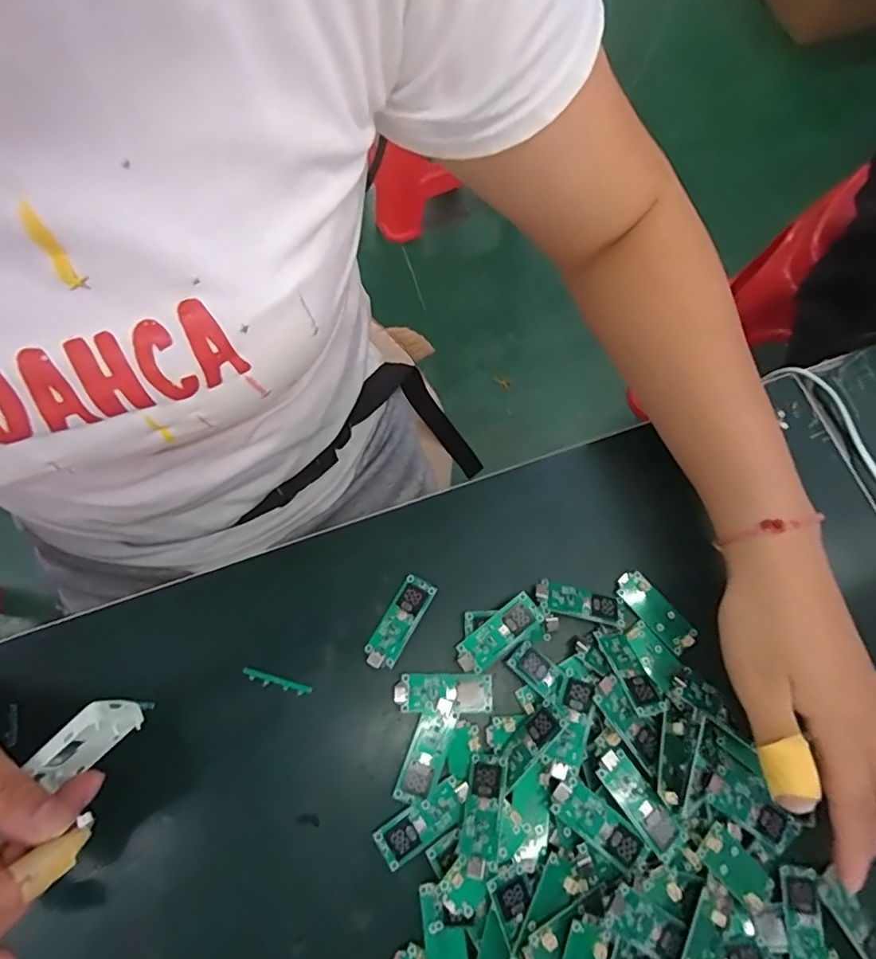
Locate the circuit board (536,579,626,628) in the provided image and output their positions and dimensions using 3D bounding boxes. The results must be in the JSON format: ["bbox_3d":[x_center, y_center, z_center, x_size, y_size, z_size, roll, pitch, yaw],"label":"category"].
[{"bbox_3d":[0.080,0.070,0.313,0.049,0.006,0.018,14,72,1],"label":"circuit board"}]

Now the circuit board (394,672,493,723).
[{"bbox_3d":[0.003,0.113,0.290,0.050,0.005,0.022,4,73,-2],"label":"circuit board"}]

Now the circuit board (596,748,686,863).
[{"bbox_3d":[0.097,0.156,0.267,0.018,0.004,0.049,-34,78,-13],"label":"circuit board"}]

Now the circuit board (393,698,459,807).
[{"bbox_3d":[-0.005,0.138,0.282,0.017,0.004,0.049,22,73,3],"label":"circuit board"}]

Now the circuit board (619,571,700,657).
[{"bbox_3d":[0.124,0.075,0.316,0.018,0.005,0.050,-41,79,-6],"label":"circuit board"}]

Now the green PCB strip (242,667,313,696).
[{"bbox_3d":[-0.085,0.107,0.294,0.037,0.005,0.006,17,72,2],"label":"green PCB strip"}]

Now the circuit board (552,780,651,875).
[{"bbox_3d":[0.075,0.163,0.263,0.046,0.005,0.020,39,74,8],"label":"circuit board"}]

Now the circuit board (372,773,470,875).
[{"bbox_3d":[-0.007,0.166,0.270,0.049,0.006,0.018,-33,77,-13],"label":"circuit board"}]

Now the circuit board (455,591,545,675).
[{"bbox_3d":[0.033,0.084,0.300,0.051,0.009,0.019,-36,78,-13],"label":"circuit board"}]

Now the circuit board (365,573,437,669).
[{"bbox_3d":[-0.021,0.077,0.302,0.018,0.005,0.052,30,73,6],"label":"circuit board"}]

